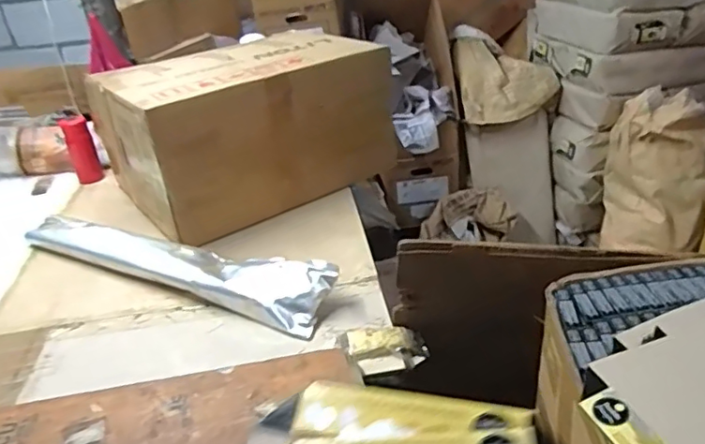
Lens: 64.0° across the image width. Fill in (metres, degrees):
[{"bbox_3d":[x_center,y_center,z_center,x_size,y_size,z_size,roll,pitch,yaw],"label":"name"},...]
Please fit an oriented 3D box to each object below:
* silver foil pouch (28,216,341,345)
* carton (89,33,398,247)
[{"bbox_3d":[-0.392,0.079,1.132,0.761,0.066,0.134,10,33,23],"label":"silver foil pouch"},{"bbox_3d":[-0.268,-0.260,1.423,0.608,0.298,0.445,-23,34,-28],"label":"carton"}]

